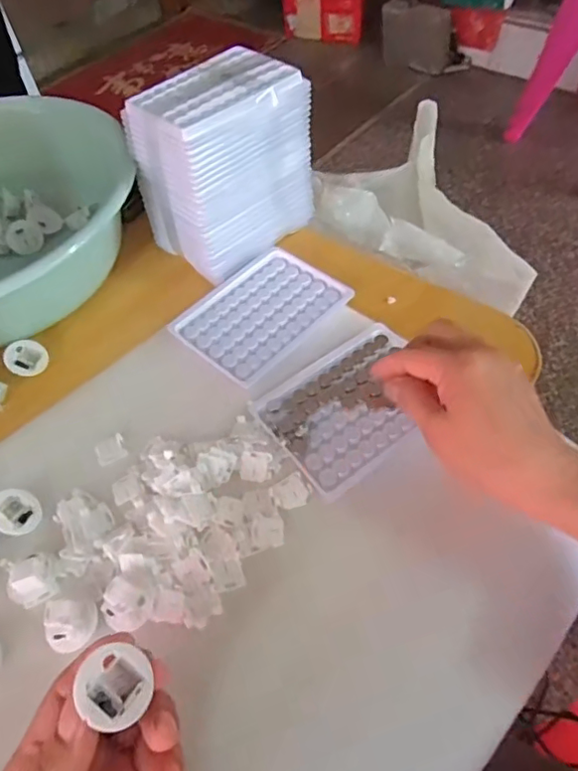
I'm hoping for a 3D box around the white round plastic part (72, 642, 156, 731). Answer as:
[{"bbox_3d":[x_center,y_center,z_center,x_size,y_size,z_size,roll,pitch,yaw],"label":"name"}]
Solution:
[{"bbox_3d":[-0.077,0.132,0.245,0.031,0.015,0.031,15,52,-20],"label":"white round plastic part"}]

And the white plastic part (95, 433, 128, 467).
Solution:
[{"bbox_3d":[-0.128,0.046,0.400,0.020,0.005,0.019,-24,56,-12],"label":"white plastic part"}]

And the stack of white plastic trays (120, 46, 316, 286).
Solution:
[{"bbox_3d":[-0.056,-0.196,0.494,0.131,0.132,0.099,-39,60,-20],"label":"stack of white plastic trays"}]

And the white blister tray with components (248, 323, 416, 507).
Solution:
[{"bbox_3d":[0.046,0.011,0.409,0.127,0.009,0.095,-33,59,-20],"label":"white blister tray with components"}]

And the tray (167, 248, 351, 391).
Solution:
[{"bbox_3d":[-0.025,-0.064,0.467,0.100,0.011,0.127,37,65,27],"label":"tray"}]

